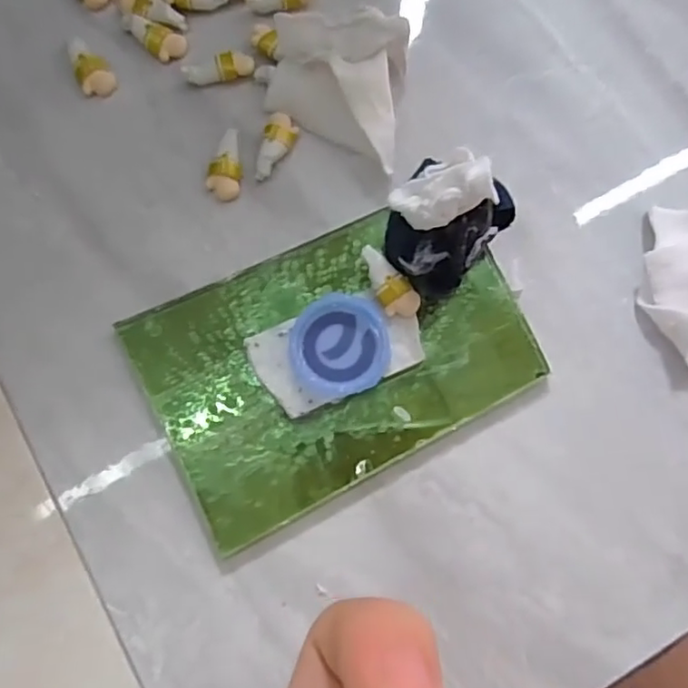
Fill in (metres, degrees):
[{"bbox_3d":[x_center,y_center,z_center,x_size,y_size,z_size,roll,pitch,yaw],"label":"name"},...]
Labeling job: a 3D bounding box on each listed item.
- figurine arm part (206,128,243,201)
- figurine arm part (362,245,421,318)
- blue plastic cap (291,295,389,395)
[{"bbox_3d":[-0.034,-0.053,0.180,0.009,0.006,0.020,11,79,1],"label":"figurine arm part"},{"bbox_3d":[0.013,-0.017,0.165,0.011,0.007,0.021,-22,80,-6],"label":"figurine arm part"},{"bbox_3d":[-0.001,0.000,0.164,0.026,0.008,0.027,0,79,-1],"label":"blue plastic cap"}]

